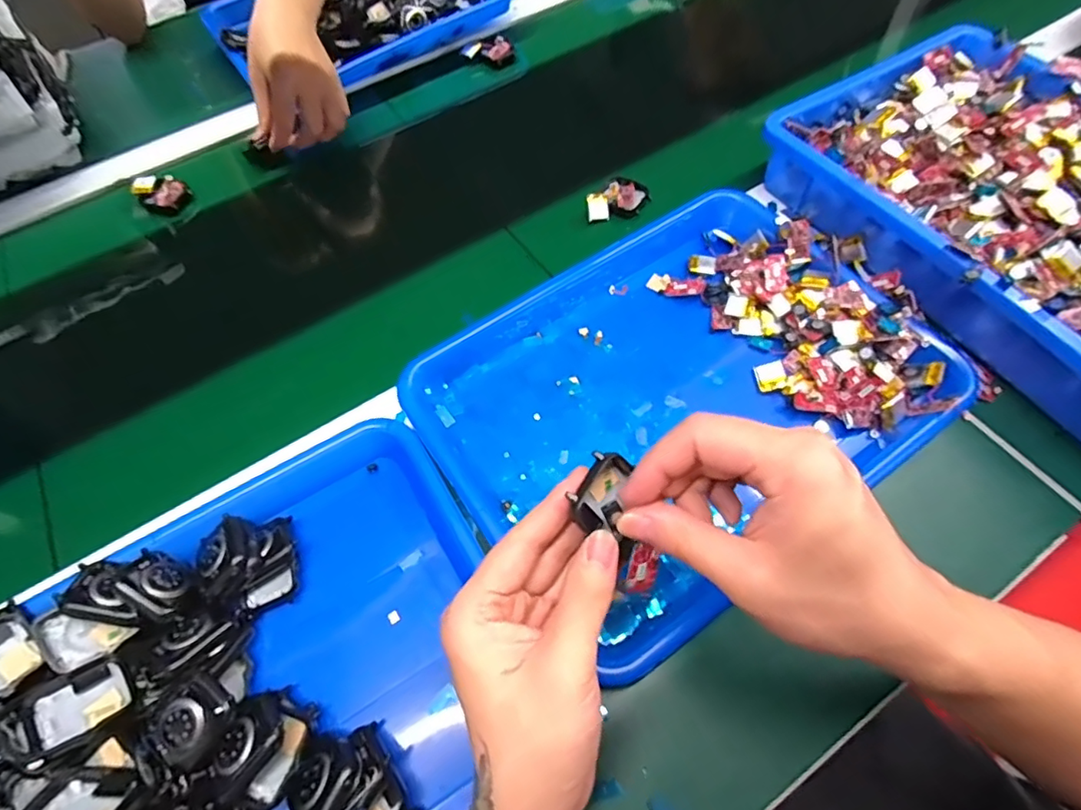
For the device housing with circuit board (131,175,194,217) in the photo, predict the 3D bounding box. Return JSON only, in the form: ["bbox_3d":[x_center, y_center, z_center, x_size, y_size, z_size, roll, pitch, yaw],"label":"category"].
[{"bbox_3d":[-0.375,-0.211,0.539,0.049,0.020,0.038,23,65,15],"label":"device housing with circuit board"}]

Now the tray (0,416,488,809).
[{"bbox_3d":[-0.173,0.172,0.291,0.333,0.062,0.249,-33,65,-15],"label":"tray"}]

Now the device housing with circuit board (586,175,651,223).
[{"bbox_3d":[0.072,-0.188,0.499,0.044,0.014,0.058,32,67,19],"label":"device housing with circuit board"}]

